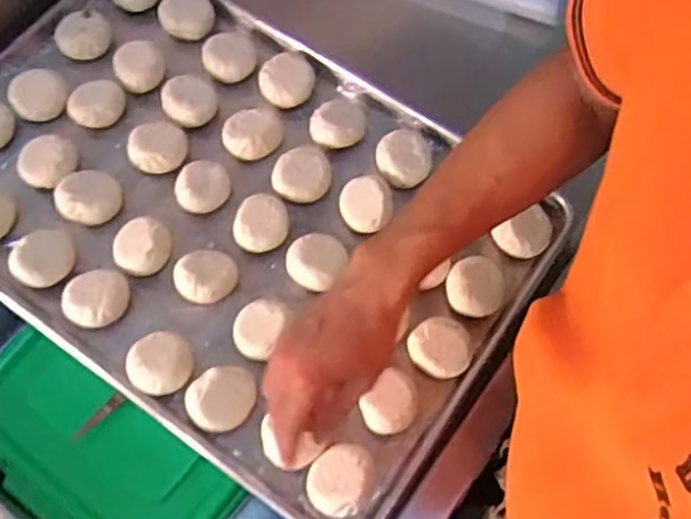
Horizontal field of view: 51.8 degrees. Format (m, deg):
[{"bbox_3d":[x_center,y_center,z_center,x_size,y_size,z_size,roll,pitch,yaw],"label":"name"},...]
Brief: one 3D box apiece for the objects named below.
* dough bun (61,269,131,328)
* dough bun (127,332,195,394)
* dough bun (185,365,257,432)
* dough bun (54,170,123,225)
[{"bbox_3d":[-0.230,0.036,0.654,0.059,0.032,0.057,2,63,-3],"label":"dough bun"},{"bbox_3d":[-0.163,0.091,0.629,0.054,0.031,0.055,2,63,-3],"label":"dough bun"},{"bbox_3d":[-0.106,0.119,0.615,0.061,0.023,0.050,-30,69,-18],"label":"dough bun"},{"bbox_3d":[-0.252,-0.063,0.697,0.059,0.025,0.050,-28,68,-17],"label":"dough bun"}]

